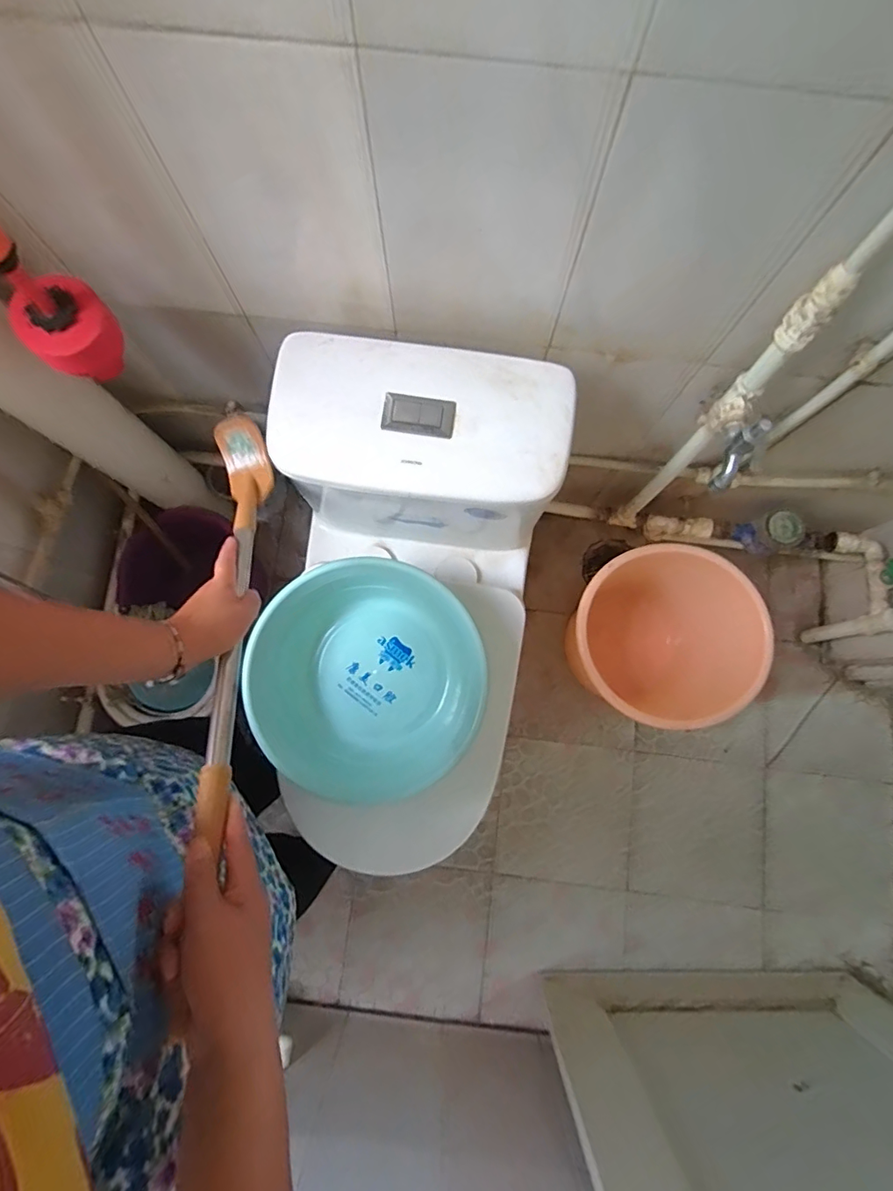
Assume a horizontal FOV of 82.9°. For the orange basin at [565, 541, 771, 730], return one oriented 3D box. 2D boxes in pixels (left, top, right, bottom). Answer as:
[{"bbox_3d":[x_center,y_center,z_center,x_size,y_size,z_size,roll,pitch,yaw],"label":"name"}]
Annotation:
[{"bbox_3d":[0.397,0.096,1.035,0.296,0.345,0.318,0,81,-1],"label":"orange basin"}]

